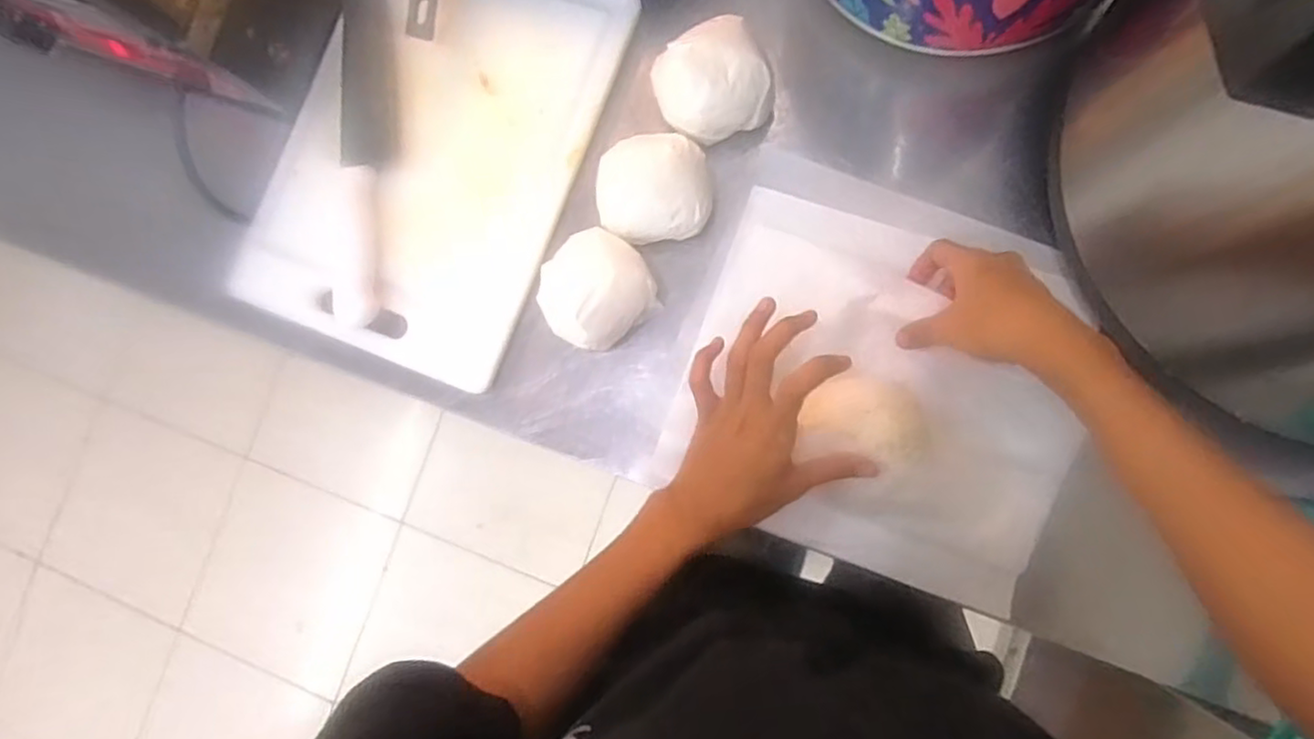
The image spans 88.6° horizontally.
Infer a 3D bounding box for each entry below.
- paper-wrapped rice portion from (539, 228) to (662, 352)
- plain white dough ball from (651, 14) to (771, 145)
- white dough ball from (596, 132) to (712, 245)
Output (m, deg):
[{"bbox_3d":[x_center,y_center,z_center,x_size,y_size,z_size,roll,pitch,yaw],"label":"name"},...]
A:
[{"bbox_3d":[-0.049,-0.062,0.512,0.082,0.054,0.080,-44,81,3],"label":"paper-wrapped rice portion"},{"bbox_3d":[0.042,-0.217,0.516,0.080,0.060,0.073,-27,82,5],"label":"plain white dough ball"},{"bbox_3d":[-0.004,-0.137,0.515,0.090,0.041,0.077,-3,85,8],"label":"white dough ball"}]

